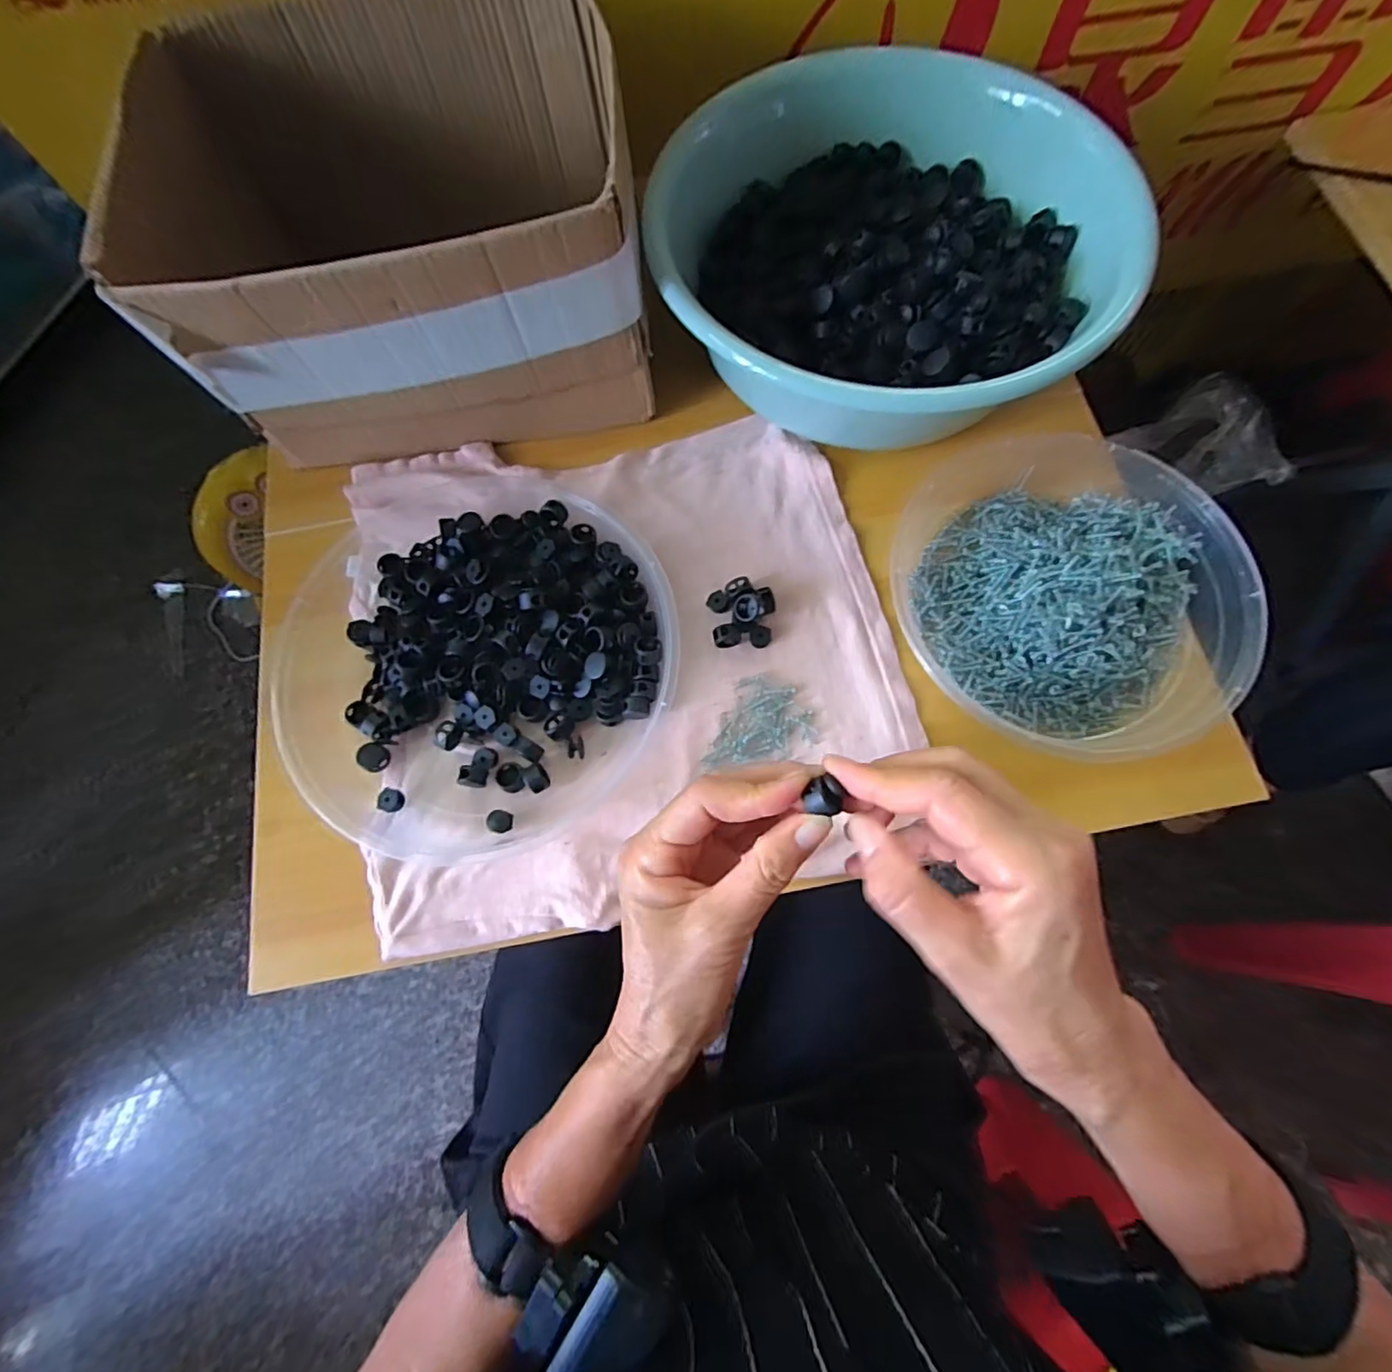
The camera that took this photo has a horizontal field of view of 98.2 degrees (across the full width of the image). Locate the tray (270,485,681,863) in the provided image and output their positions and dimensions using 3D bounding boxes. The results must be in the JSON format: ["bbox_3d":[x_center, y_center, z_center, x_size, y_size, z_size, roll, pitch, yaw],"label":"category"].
[{"bbox_3d":[-0.135,-0.027,0.371,0.223,0.031,0.237,0,72,1],"label":"tray"}]

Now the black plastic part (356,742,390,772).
[{"bbox_3d":[-0.196,0.043,0.366,0.016,0.008,0.017,0,72,1],"label":"black plastic part"}]

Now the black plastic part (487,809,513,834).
[{"bbox_3d":[-0.114,0.079,0.351,0.013,0.008,0.013,0,72,1],"label":"black plastic part"}]

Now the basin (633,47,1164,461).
[{"bbox_3d":[0.123,-0.290,0.417,0.295,0.097,0.273,5,72,3],"label":"basin"}]

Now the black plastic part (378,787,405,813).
[{"bbox_3d":[-0.181,0.068,0.356,0.011,0.010,0.013,15,73,6],"label":"black plastic part"}]

